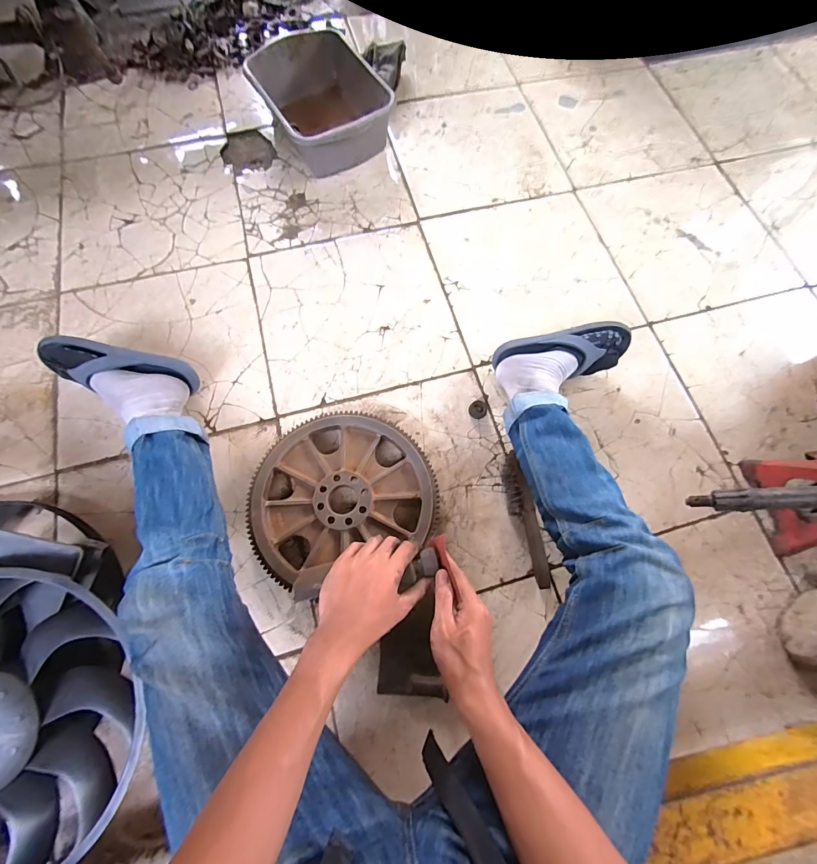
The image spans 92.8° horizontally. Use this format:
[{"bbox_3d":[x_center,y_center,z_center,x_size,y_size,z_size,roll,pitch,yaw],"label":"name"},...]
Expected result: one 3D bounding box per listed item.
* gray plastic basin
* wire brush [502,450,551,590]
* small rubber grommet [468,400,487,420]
[{"bbox_3d":[-0.202,-0.783,0.944,0.267,0.128,0.352,-23,74,-7],"label":"gray plastic basin"},{"bbox_3d":[0.206,0.152,0.693,0.040,0.034,0.240,-10,73,-3],"label":"wire brush"},{"bbox_3d":[0.138,-0.044,0.771,0.035,0.010,0.038,0,73,0],"label":"small rubber grommet"}]

